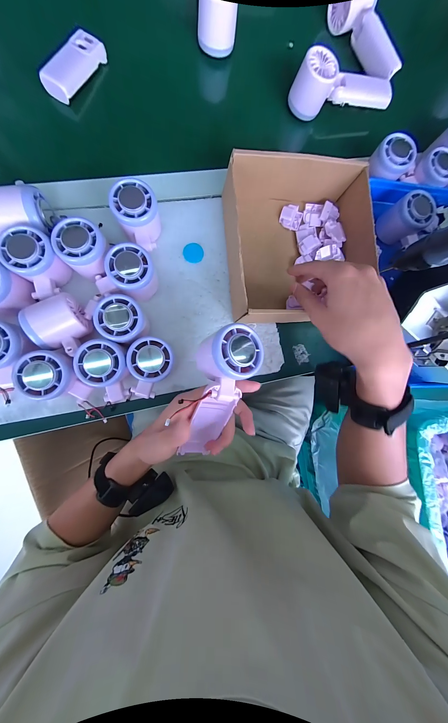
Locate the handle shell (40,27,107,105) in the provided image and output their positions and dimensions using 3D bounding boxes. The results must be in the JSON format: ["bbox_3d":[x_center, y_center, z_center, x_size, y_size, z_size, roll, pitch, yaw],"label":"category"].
[{"bbox_3d":[-0.212,-0.420,0.323,0.037,0.021,0.107,27,84,-6],"label":"handle shell"}]

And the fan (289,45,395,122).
[{"bbox_3d":[0.191,-0.437,0.361,0.165,0.054,0.045,-11,89,-8],"label":"fan"}]

